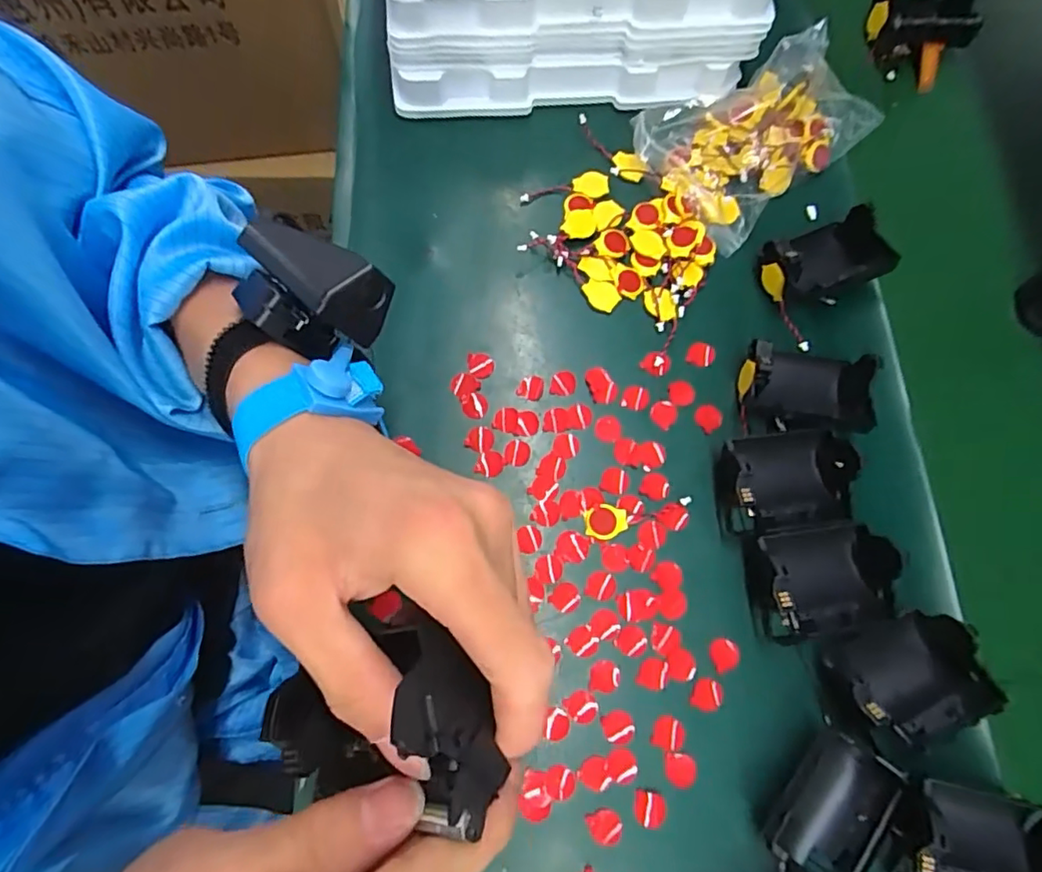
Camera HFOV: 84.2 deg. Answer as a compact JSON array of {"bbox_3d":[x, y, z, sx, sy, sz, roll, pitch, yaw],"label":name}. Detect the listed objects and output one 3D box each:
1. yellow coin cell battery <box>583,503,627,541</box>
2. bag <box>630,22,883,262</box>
[{"bbox_3d":[0.049,0.049,0.330,0.024,0.004,0.020,-6,73,0],"label":"yellow coin cell battery"},{"bbox_3d":[0.162,-0.211,0.390,0.154,0.030,0.101,-38,76,-9],"label":"bag"}]

